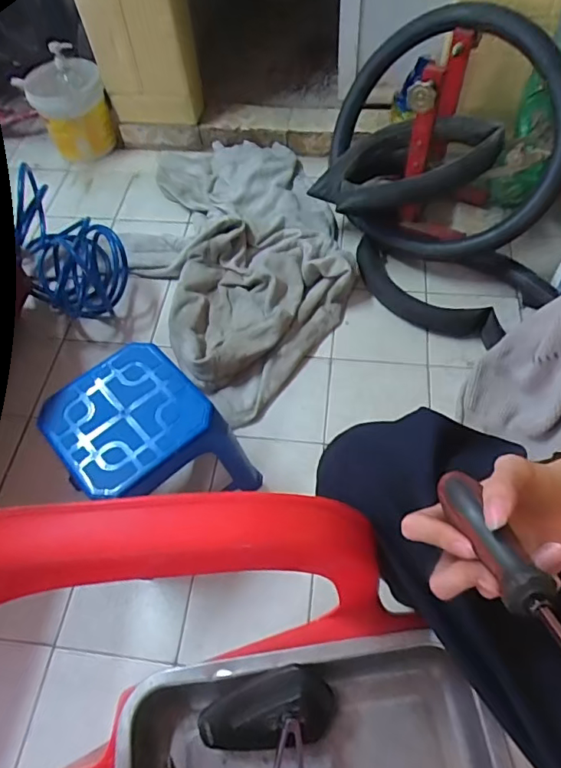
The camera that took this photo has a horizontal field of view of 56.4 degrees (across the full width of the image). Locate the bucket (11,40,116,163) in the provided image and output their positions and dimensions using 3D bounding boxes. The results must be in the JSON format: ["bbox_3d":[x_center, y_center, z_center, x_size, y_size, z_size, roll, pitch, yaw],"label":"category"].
[{"bbox_3d":[-0.601,-0.786,1.503,0.210,0.278,0.163,-21,59,-9],"label":"bucket"}]

